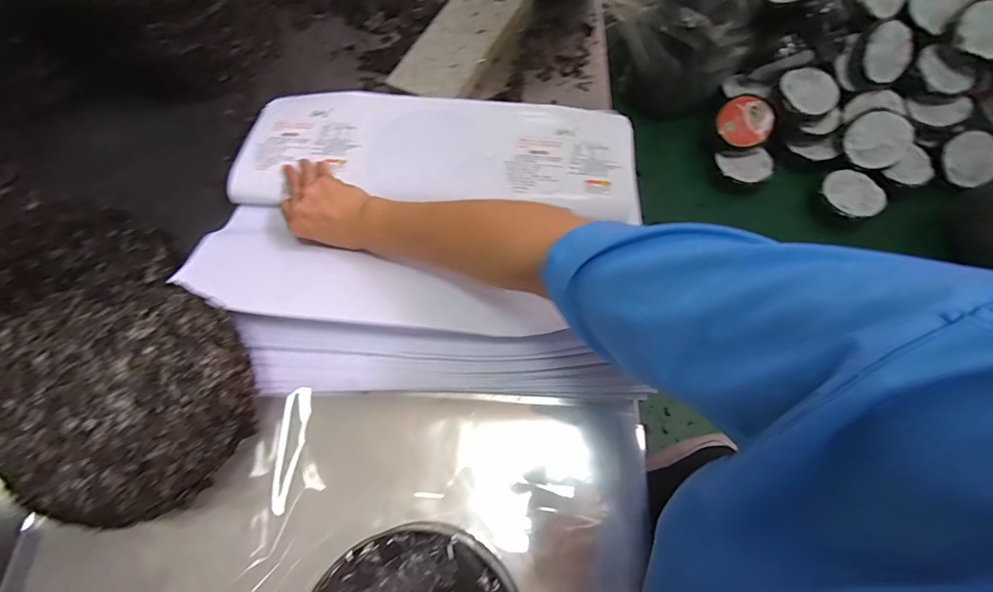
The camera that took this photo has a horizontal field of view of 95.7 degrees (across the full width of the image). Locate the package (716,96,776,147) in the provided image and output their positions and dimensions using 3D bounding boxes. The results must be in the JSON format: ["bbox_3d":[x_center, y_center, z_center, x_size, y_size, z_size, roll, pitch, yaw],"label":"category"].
[{"bbox_3d":[0.721,-0.503,1.295,0.137,0.030,0.133,-1,103,-6],"label":"package"}]

